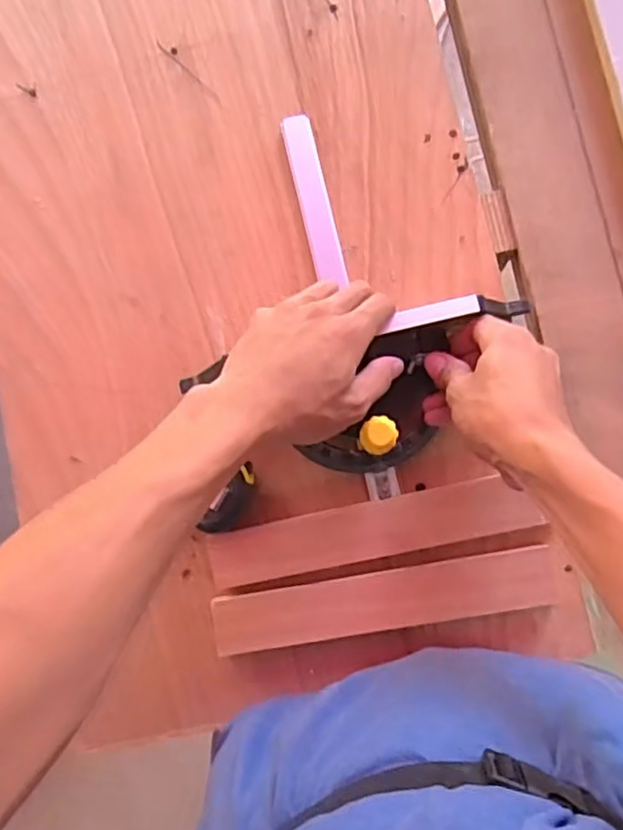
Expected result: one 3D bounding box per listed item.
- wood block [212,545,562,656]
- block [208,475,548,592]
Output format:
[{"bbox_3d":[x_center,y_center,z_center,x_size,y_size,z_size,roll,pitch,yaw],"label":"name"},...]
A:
[{"bbox_3d":[0.057,0.144,0.518,0.264,0.019,0.045,-10,82,4],"label":"wood block"},{"bbox_3d":[0.045,0.091,0.520,0.247,0.016,0.045,-12,82,4],"label":"block"}]

